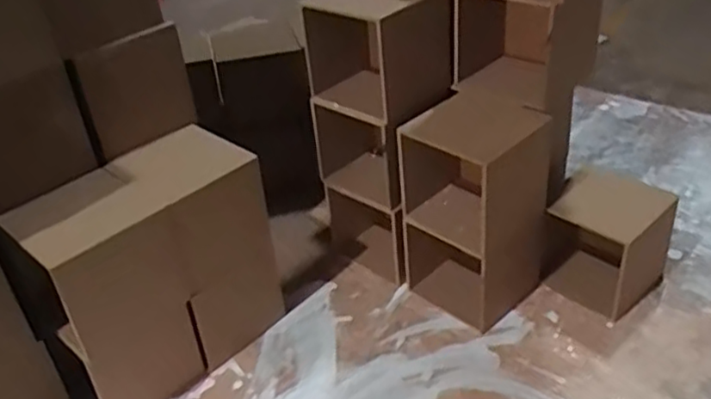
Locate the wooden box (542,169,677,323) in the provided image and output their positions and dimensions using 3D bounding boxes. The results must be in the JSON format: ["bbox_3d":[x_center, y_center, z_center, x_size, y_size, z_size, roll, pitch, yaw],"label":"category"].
[{"bbox_3d":[0.278,0.047,0.736,0.099,0.118,0.101,-32,42,-32],"label":"wooden box"}]

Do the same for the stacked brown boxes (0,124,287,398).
[{"bbox_3d":[-0.204,0.079,0.675,0.124,0.226,0.226,25,46,37],"label":"stacked brown boxes"}]

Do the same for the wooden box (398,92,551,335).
[{"bbox_3d":[0.128,0.013,0.717,0.111,0.219,0.112,-33,43,-33],"label":"wooden box"}]

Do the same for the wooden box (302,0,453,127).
[{"bbox_3d":[0.024,-0.159,0.704,0.127,0.115,0.113,22,44,35],"label":"wooden box"}]

